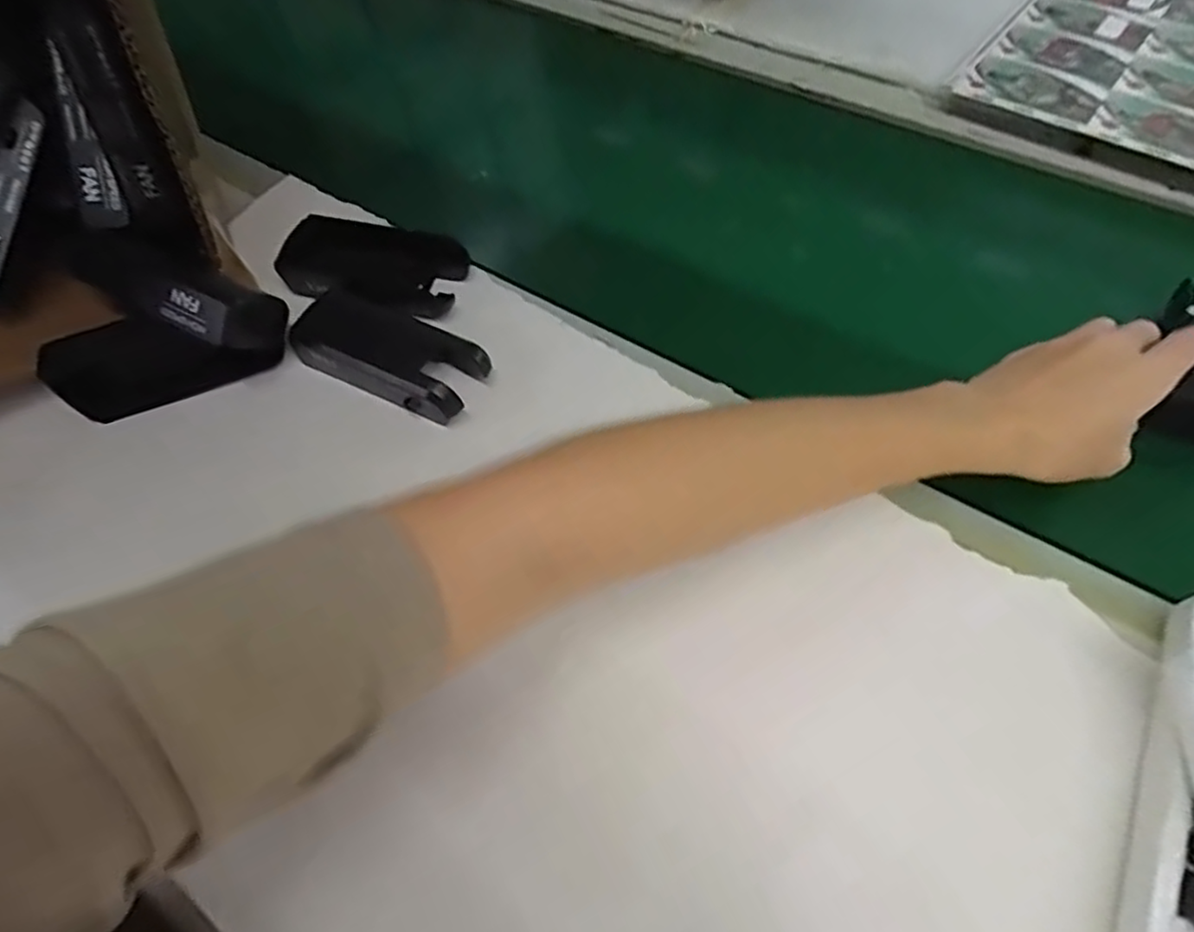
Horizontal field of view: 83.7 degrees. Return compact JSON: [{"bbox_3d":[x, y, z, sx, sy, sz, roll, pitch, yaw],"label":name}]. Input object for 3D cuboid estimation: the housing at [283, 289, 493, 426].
[{"bbox_3d":[-0.114,-0.063,0.374,0.108,0.029,0.049,23,63,16],"label":"housing"}]

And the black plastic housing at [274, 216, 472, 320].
[{"bbox_3d":[-0.138,-0.126,0.415,0.114,0.019,0.059,16,61,12],"label":"black plastic housing"}]

